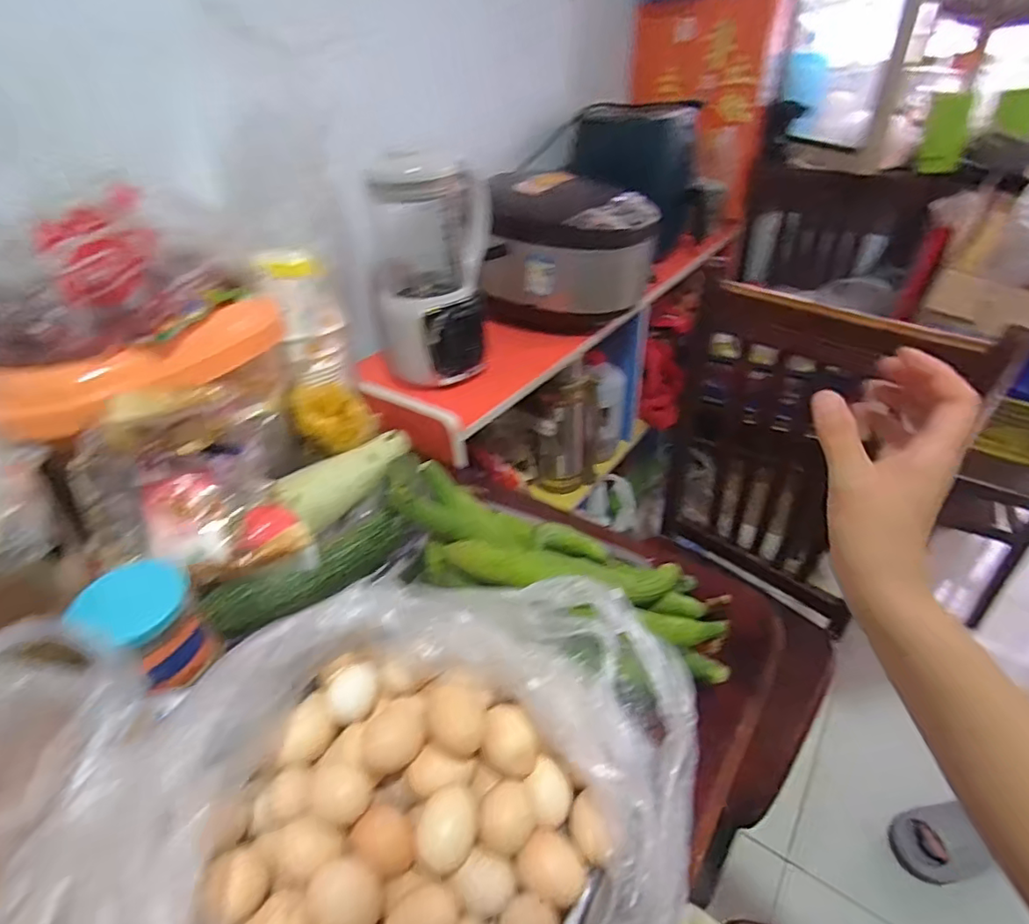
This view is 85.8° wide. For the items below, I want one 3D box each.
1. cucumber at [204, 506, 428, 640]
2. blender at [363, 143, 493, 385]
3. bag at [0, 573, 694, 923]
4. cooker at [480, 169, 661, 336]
[{"bbox_3d":[-0.201,0.108,0.584,0.226,0.052,0.050,-31,45,-31],"label":"cucumber"},{"bbox_3d":[-0.123,-0.274,0.838,0.181,0.296,0.162,-6,37,-3],"label":"blender"},{"bbox_3d":[-0.066,0.227,0.343,0.288,0.137,0.326,12,40,19],"label":"bag"},{"bbox_3d":[0.103,-0.382,1.016,0.284,0.231,0.226,0,37,5],"label":"cooker"}]

